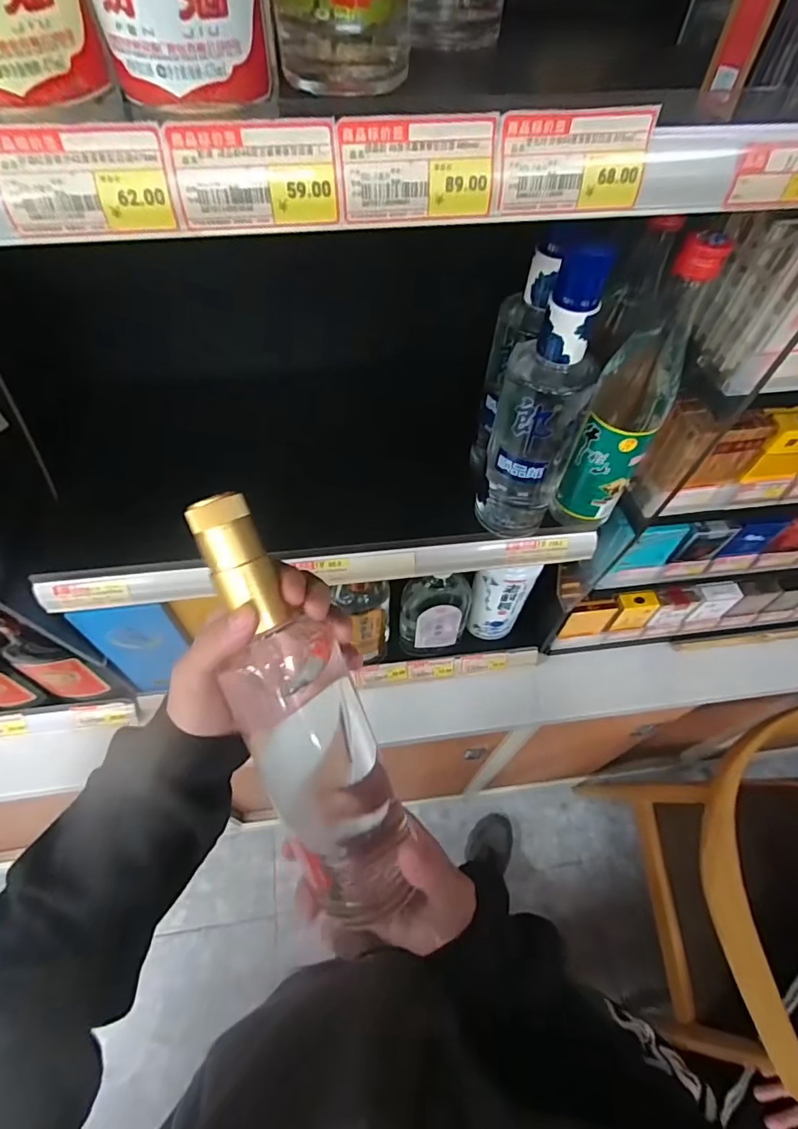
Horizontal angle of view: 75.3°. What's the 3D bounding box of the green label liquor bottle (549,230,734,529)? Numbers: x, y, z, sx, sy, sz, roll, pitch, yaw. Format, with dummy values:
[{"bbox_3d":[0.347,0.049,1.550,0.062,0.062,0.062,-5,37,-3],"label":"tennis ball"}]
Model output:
[{"bbox_3d":[0.194,-0.131,0.428,0.061,0.252,0.065,28,61,15],"label":"green label liquor bottle"}]

